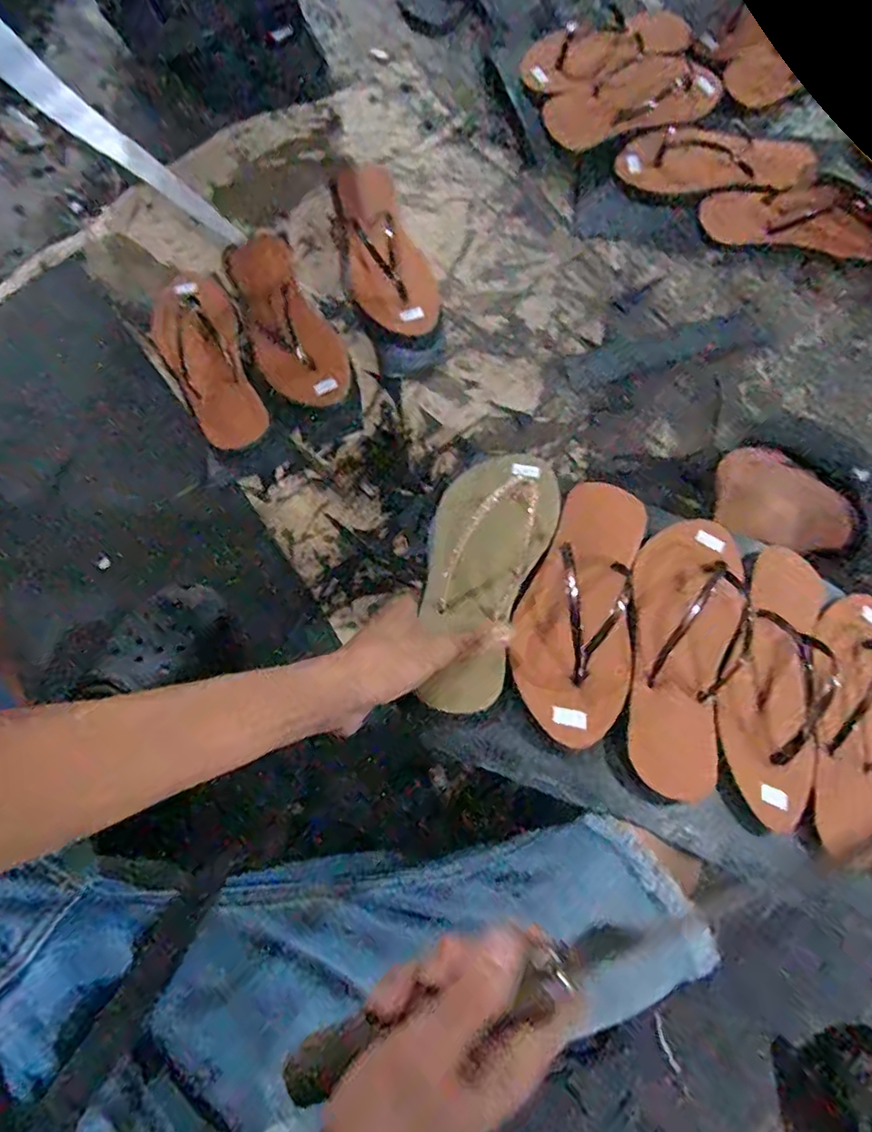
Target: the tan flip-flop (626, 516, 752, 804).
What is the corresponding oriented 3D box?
[{"bbox_3d":[0.196,0.057,0.488,0.092,0.051,0.238,21,65,2],"label":"tan flip-flop"}]

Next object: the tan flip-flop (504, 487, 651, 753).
[{"bbox_3d":[0.121,0.018,0.492,0.092,0.043,0.235,17,58,6],"label":"tan flip-flop"}]

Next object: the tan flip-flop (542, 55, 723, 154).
[{"bbox_3d":[0.246,-0.567,0.756,0.212,0.045,0.081,-11,77,0],"label":"tan flip-flop"}]

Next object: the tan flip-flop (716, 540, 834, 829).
[{"bbox_3d":[0.275,0.077,0.498,0.088,0.050,0.240,21,60,7],"label":"tan flip-flop"}]

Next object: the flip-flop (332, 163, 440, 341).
[{"bbox_3d":[-0.068,-0.377,0.723,0.089,0.023,0.242,-20,77,-2],"label":"flip-flop"}]

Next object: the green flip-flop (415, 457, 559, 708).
[{"bbox_3d":[0.038,-0.008,0.486,0.095,0.047,0.249,15,61,6],"label":"green flip-flop"}]

